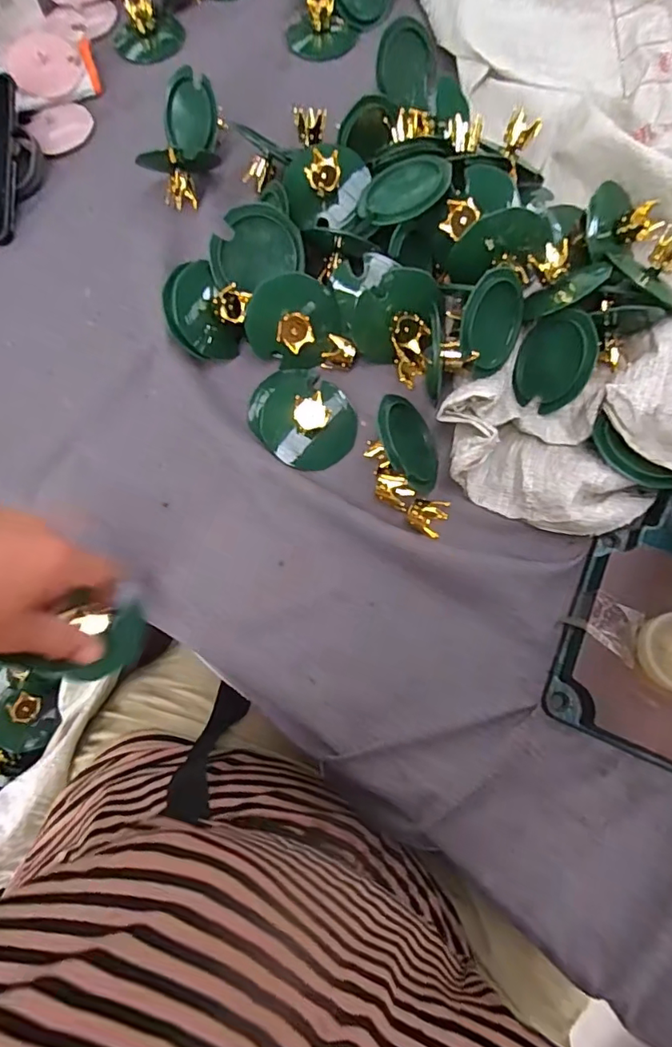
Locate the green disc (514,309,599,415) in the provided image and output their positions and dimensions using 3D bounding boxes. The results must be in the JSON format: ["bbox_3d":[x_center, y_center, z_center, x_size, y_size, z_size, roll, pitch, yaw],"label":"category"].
[{"bbox_3d":[0.168,-0.122,0.393,0.018,0.065,0.069,5,106,-25],"label":"green disc"}]

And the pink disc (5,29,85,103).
[{"bbox_3d":[-0.291,-0.457,0.517,0.065,0.007,0.061,-5,100,-29],"label":"pink disc"}]

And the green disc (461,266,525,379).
[{"bbox_3d":[0.116,-0.148,0.380,0.006,0.069,0.071,29,98,40],"label":"green disc"}]

